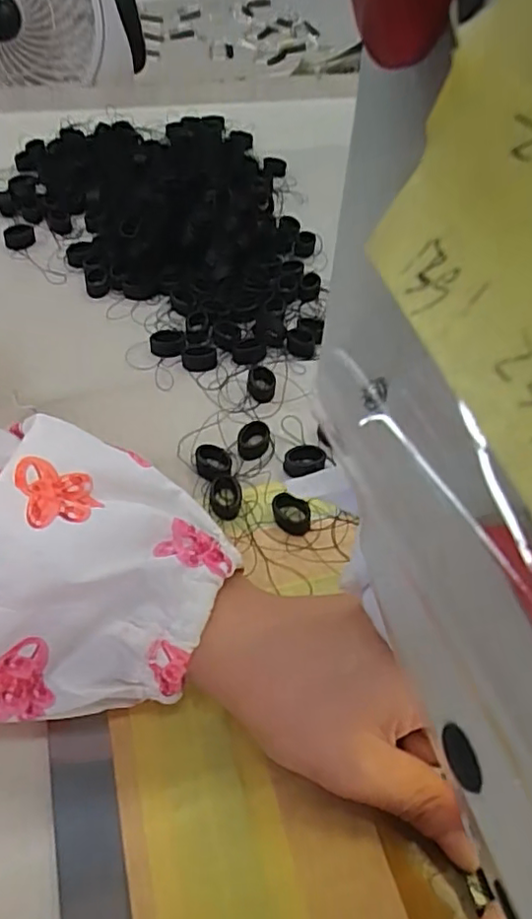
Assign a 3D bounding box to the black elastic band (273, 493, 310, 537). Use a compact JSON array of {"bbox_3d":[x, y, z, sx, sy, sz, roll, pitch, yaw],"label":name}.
[{"bbox_3d":[0.012,0.026,0.290,0.018,0.011,0.015,10,51,6],"label":"black elastic band"}]

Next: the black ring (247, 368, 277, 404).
[{"bbox_3d":[-0.002,-0.042,0.347,0.016,0.009,0.025,4,51,1],"label":"black ring"}]

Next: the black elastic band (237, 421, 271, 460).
[{"bbox_3d":[-0.006,-0.011,0.318,0.016,0.006,0.019,2,51,0],"label":"black elastic band"}]

